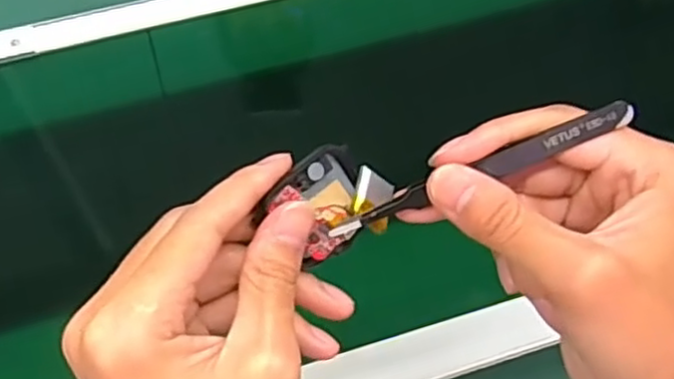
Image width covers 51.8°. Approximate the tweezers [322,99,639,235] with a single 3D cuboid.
[{"bbox_3d":[0.053,-0.007,0.261,0.118,0.008,0.007,-22,56,6],"label":"tweezers"}]

